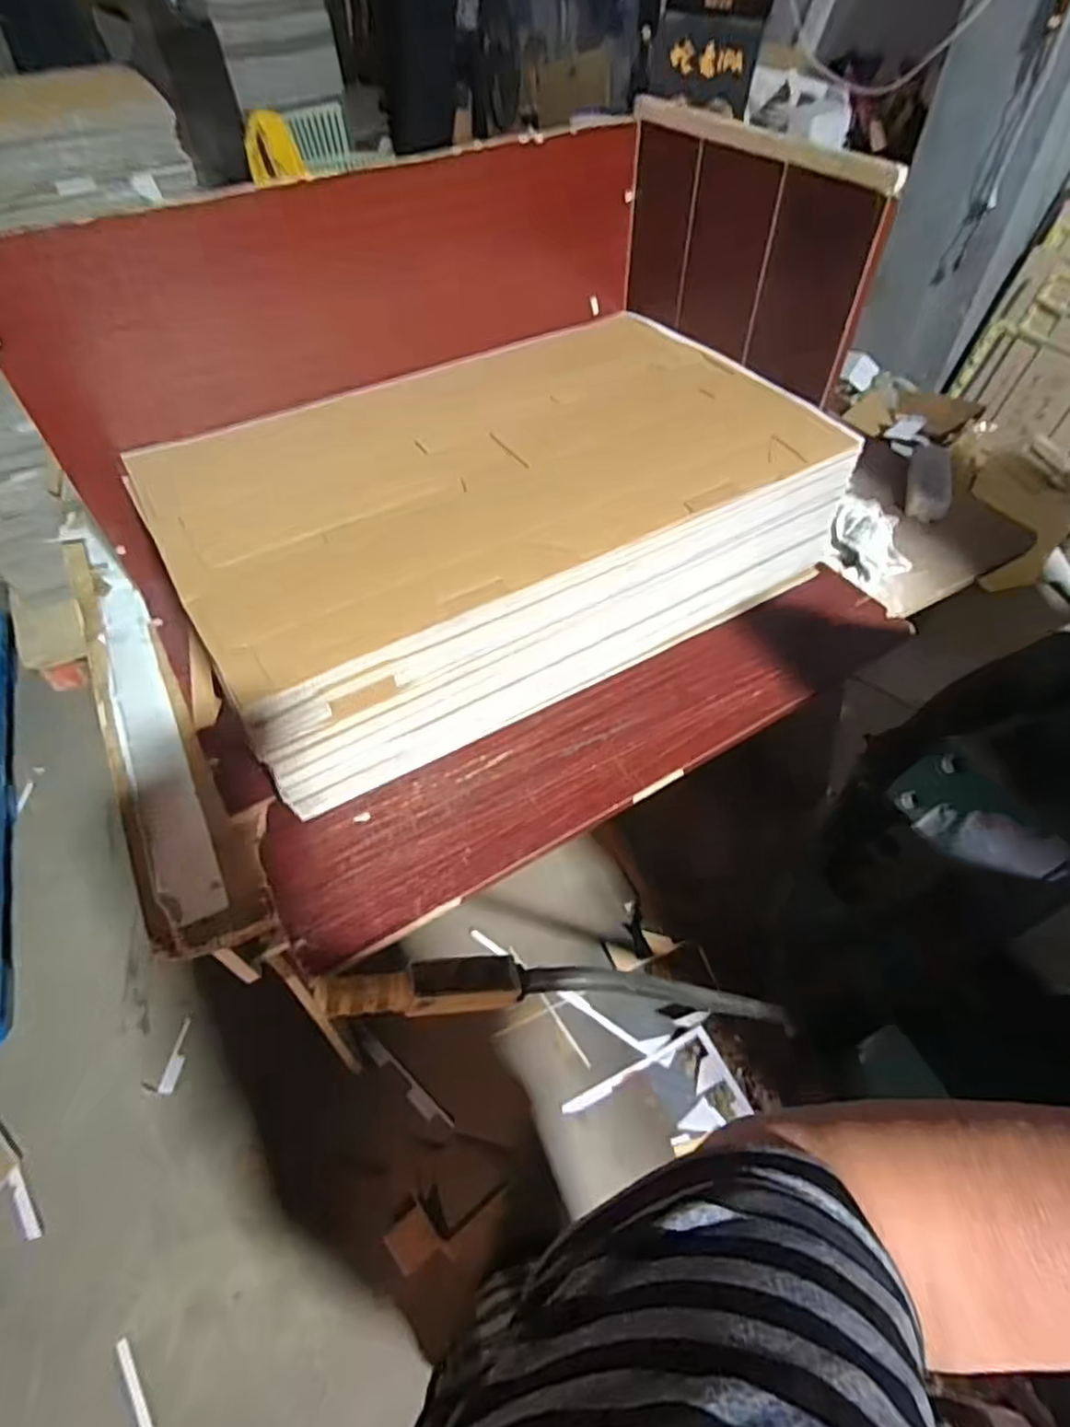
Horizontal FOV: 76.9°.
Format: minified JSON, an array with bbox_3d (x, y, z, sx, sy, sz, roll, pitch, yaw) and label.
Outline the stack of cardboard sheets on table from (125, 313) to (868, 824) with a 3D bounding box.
[{"bbox_3d":[-0.025,-0.224,0.813,0.723,0.201,0.384,-25,56,-18],"label":"stack of cardboard sheets on table"}]

